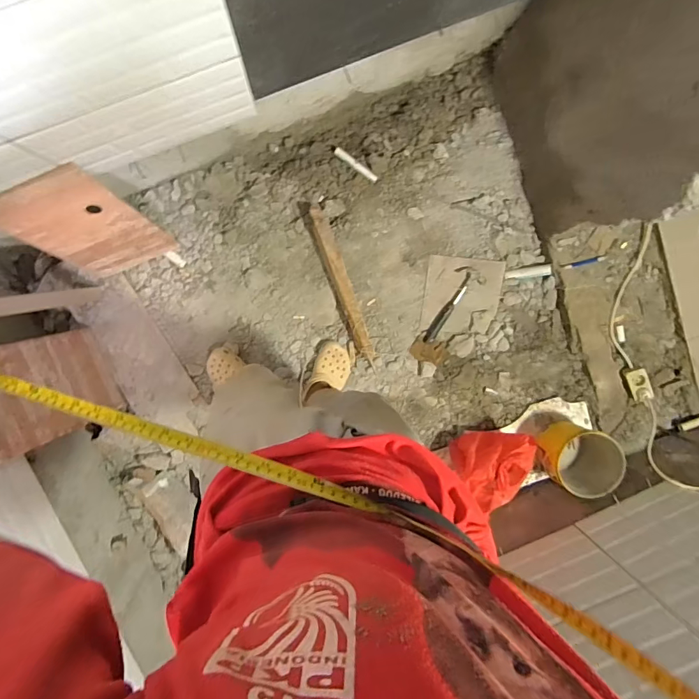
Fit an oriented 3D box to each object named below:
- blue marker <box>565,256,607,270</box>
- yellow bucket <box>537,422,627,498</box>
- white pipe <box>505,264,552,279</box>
[{"bbox_3d":[0.724,-0.266,1.334,0.143,0.016,0.017,-13,99,-3],"label":"blue marker"},{"bbox_3d":[0.679,0.318,1.324,0.218,0.209,0.183,16,96,-7],"label":"yellow bucket"},{"bbox_3d":[0.556,-0.241,1.359,0.134,0.027,0.032,-4,99,24],"label":"white pipe"}]

